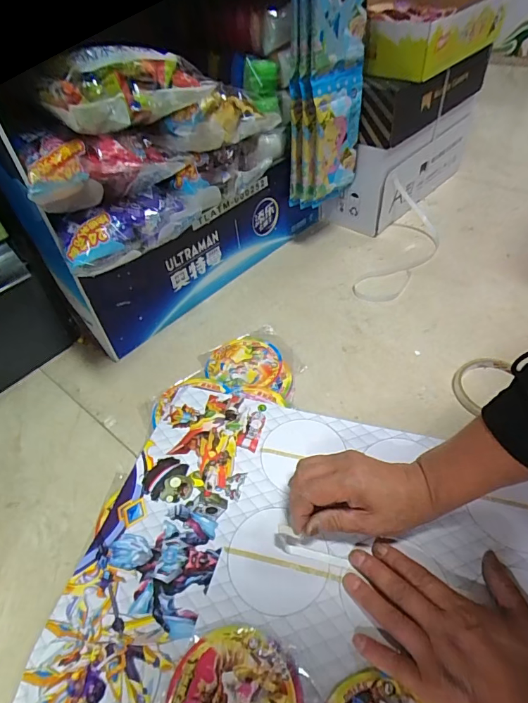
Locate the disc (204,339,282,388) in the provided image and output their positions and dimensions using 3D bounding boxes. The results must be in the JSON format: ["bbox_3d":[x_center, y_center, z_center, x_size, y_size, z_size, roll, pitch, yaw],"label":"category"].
[{"bbox_3d":[-0.027,0.014,0.539,0.094,0.005,0.084,6,48,13],"label":"disc"}]

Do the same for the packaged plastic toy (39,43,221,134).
[{"bbox_3d":[-0.128,-0.260,0.408,0.163,0.059,0.049,-35,52,-25],"label":"packaged plastic toy"}]

